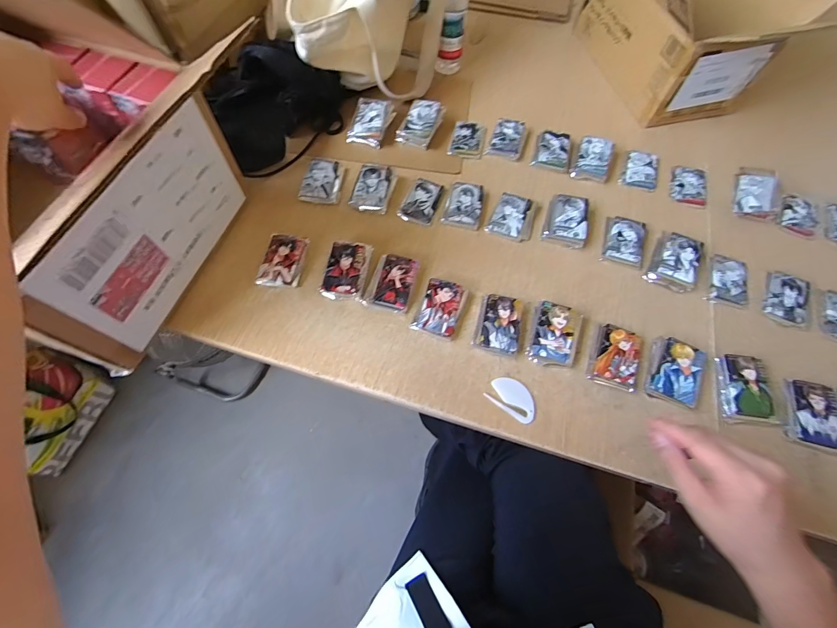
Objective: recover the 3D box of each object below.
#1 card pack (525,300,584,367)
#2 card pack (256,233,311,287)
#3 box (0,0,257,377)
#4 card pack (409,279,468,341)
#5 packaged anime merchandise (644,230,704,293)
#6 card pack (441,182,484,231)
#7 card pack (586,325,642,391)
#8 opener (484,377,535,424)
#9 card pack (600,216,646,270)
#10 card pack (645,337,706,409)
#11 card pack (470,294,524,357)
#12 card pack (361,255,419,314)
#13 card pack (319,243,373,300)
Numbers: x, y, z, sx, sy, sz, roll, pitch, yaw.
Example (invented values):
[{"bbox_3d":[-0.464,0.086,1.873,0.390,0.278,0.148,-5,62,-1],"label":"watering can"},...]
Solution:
[{"bbox_3d":[0.198,0.029,0.533,0.065,0.032,0.084,18,64,6],"label":"card pack"},{"bbox_3d":[-0.209,-0.081,0.569,0.058,0.021,0.086,7,64,1],"label":"card pack"},{"bbox_3d":[-0.457,-0.181,0.414,0.274,0.336,0.329,18,64,6],"label":"box"},{"bbox_3d":[0.034,-0.008,0.550,0.062,0.020,0.087,20,65,7],"label":"card pack"},{"bbox_3d":[0.415,-0.084,0.589,0.070,0.019,0.095,27,76,17],"label":"packaged anime merchandise"},{"bbox_3d":[0.079,-0.189,0.626,0.061,0.013,0.083,11,64,3],"label":"card pack"},{"bbox_3d":[0.282,0.061,0.527,0.065,0.020,0.087,21,65,7],"label":"card pack"},{"bbox_3d":[0.132,0.117,0.508,0.070,0.006,0.041,36,68,14],"label":"opener"},{"bbox_3d":[0.342,-0.121,0.607,0.066,0.013,0.087,16,64,5],"label":"card pack"},{"bbox_3d":[0.359,0.081,0.515,0.065,0.031,0.085,21,65,7],"label":"card pack"},{"bbox_3d":[0.119,0.015,0.542,0.064,0.024,0.084,15,64,5],"label":"card pack"},{"bbox_3d":[-0.039,-0.047,0.562,0.065,0.021,0.088,16,64,5],"label":"card pack"},{"bbox_3d":[-0.110,-0.067,0.563,0.062,0.029,0.084,9,64,2],"label":"card pack"}]

